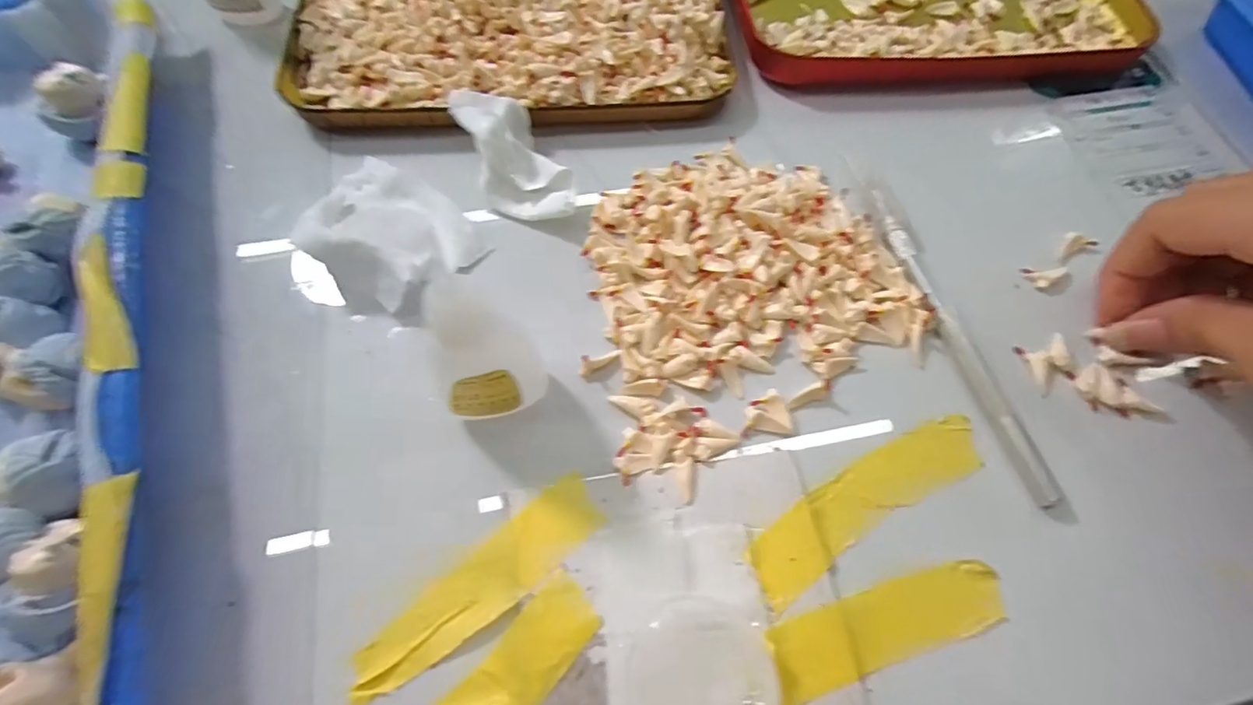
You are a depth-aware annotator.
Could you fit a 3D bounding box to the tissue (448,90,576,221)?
[{"bbox_3d":[-0.047,-0.081,0.219,0.031,0.017,0.070,-32,86,-13],"label":"tissue"}]

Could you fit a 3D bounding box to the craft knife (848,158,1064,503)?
[{"bbox_3d":[0.118,-0.015,0.202,0.008,0.010,0.143,-14,65,-6],"label":"craft knife"}]

